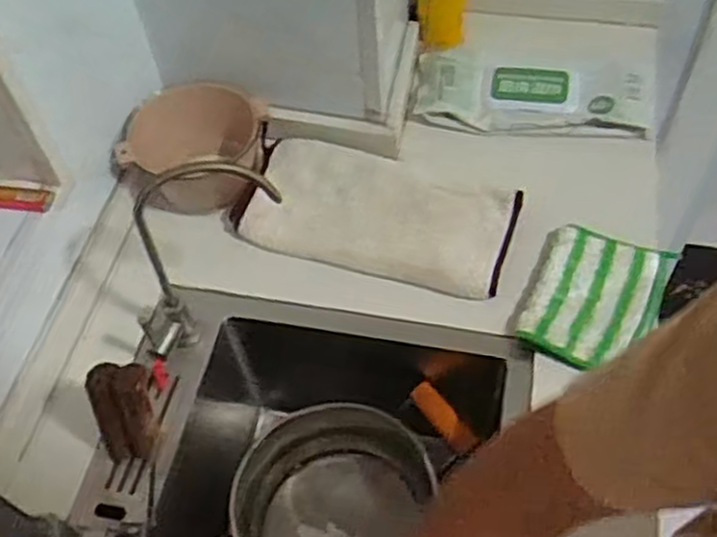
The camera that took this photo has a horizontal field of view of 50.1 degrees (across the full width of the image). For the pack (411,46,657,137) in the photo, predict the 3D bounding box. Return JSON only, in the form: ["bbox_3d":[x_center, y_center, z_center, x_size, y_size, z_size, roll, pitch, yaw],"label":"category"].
[{"bbox_3d":[0.220,-0.228,0.959,0.294,0.032,0.150,8,56,9],"label":"pack"}]

